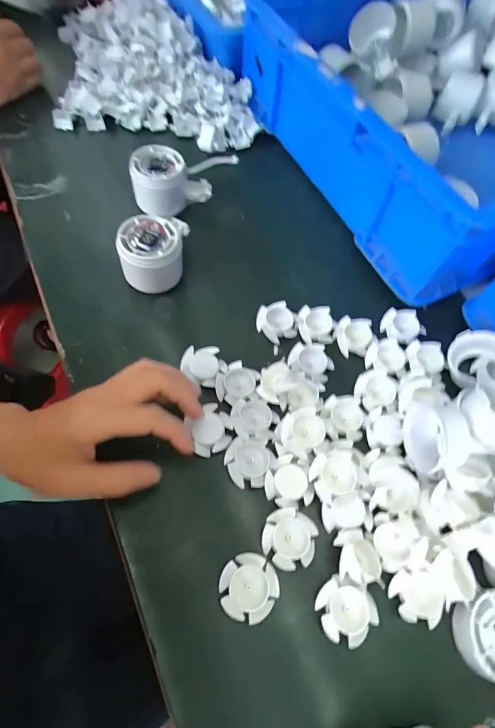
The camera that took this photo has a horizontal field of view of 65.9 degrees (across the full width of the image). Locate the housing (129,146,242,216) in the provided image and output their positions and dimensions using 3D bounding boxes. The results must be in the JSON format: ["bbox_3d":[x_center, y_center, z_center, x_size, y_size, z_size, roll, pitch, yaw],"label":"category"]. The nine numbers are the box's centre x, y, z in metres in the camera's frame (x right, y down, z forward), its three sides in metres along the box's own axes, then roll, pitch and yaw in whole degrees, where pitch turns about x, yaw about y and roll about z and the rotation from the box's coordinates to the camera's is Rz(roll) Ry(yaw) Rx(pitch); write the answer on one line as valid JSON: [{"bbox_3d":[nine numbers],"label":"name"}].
[{"bbox_3d":[-0.072,-0.194,0.412,0.105,0.057,0.057,24,65,8],"label":"housing"}]

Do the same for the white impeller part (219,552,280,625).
[{"bbox_3d":[0.001,0.159,0.272,0.041,0.013,0.040,1,64,-3],"label":"white impeller part"}]

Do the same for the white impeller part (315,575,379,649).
[{"bbox_3d":[0.069,0.176,0.274,0.038,0.019,0.039,1,64,-3],"label":"white impeller part"}]

